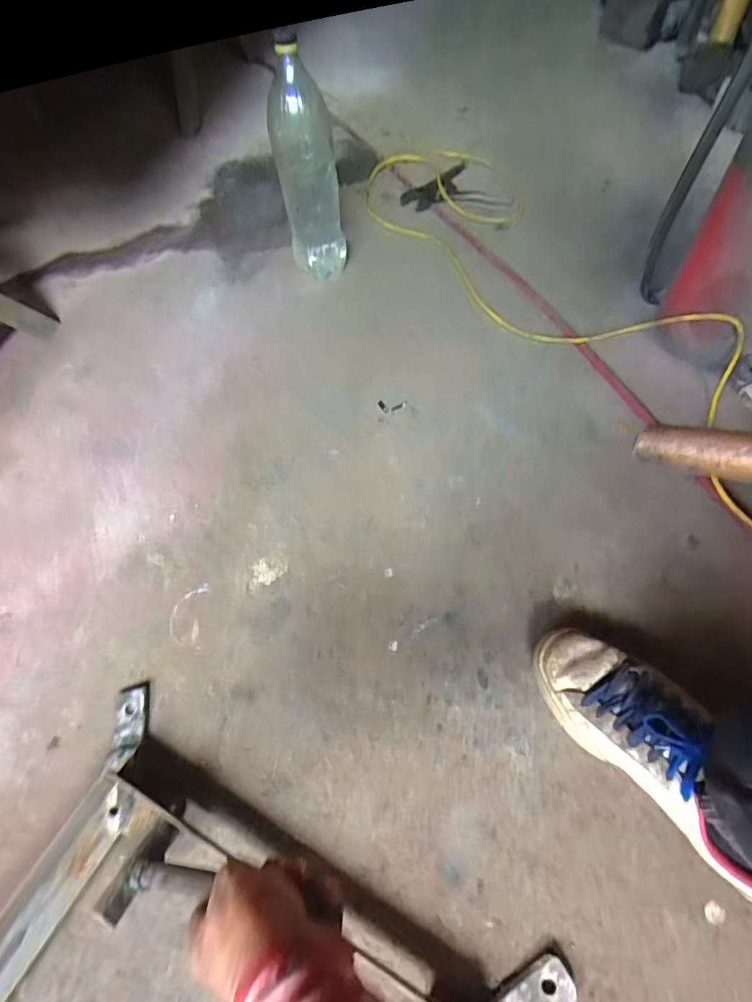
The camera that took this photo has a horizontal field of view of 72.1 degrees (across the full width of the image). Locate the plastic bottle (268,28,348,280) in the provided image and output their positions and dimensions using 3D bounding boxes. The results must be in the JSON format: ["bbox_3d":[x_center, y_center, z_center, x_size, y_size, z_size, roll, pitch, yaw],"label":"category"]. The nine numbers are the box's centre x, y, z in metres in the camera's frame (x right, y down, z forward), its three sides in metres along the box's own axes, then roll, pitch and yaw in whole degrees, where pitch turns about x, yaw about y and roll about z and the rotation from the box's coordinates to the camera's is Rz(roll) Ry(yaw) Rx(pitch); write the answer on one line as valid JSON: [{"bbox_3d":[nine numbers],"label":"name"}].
[{"bbox_3d":[-0.110,-0.522,0.838,0.096,0.322,0.089,-9,57,0],"label":"plastic bottle"}]

